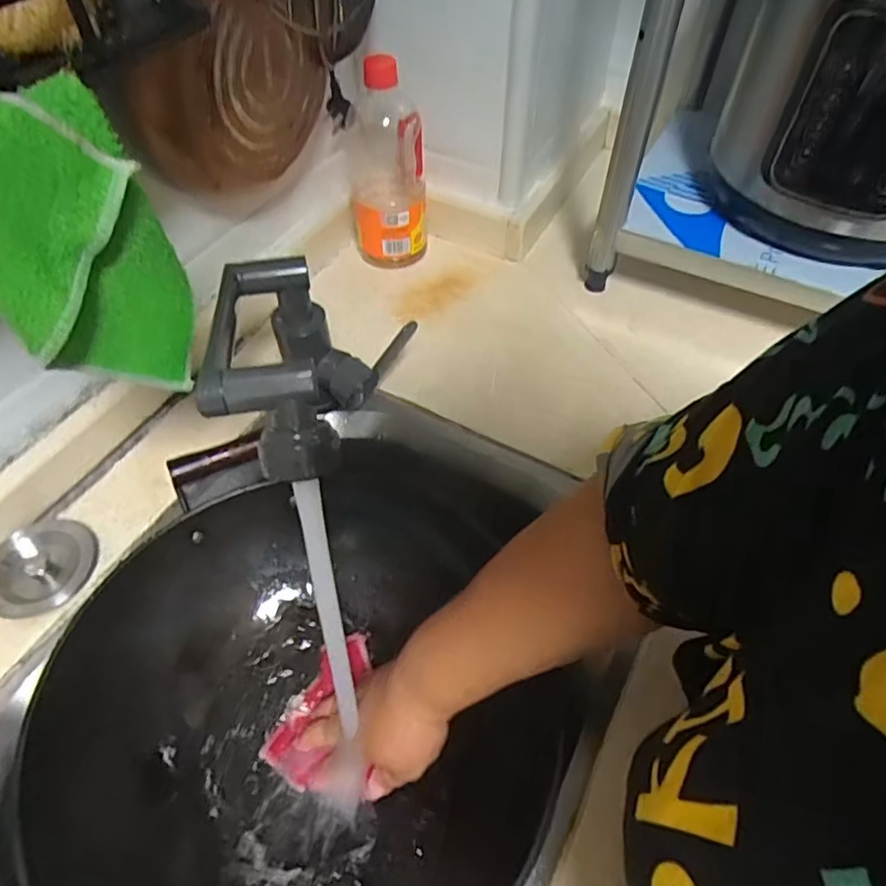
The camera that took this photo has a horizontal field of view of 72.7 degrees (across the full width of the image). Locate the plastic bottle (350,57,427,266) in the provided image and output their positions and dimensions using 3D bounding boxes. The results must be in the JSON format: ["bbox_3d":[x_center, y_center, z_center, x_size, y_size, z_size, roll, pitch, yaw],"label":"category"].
[{"bbox_3d":[-0.065,-0.315,0.695,0.088,0.213,0.084,-2,52,-1],"label":"plastic bottle"}]

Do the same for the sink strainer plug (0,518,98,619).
[{"bbox_3d":[-0.331,0.098,0.492,0.072,0.025,0.088,17,55,12],"label":"sink strainer plug"}]

